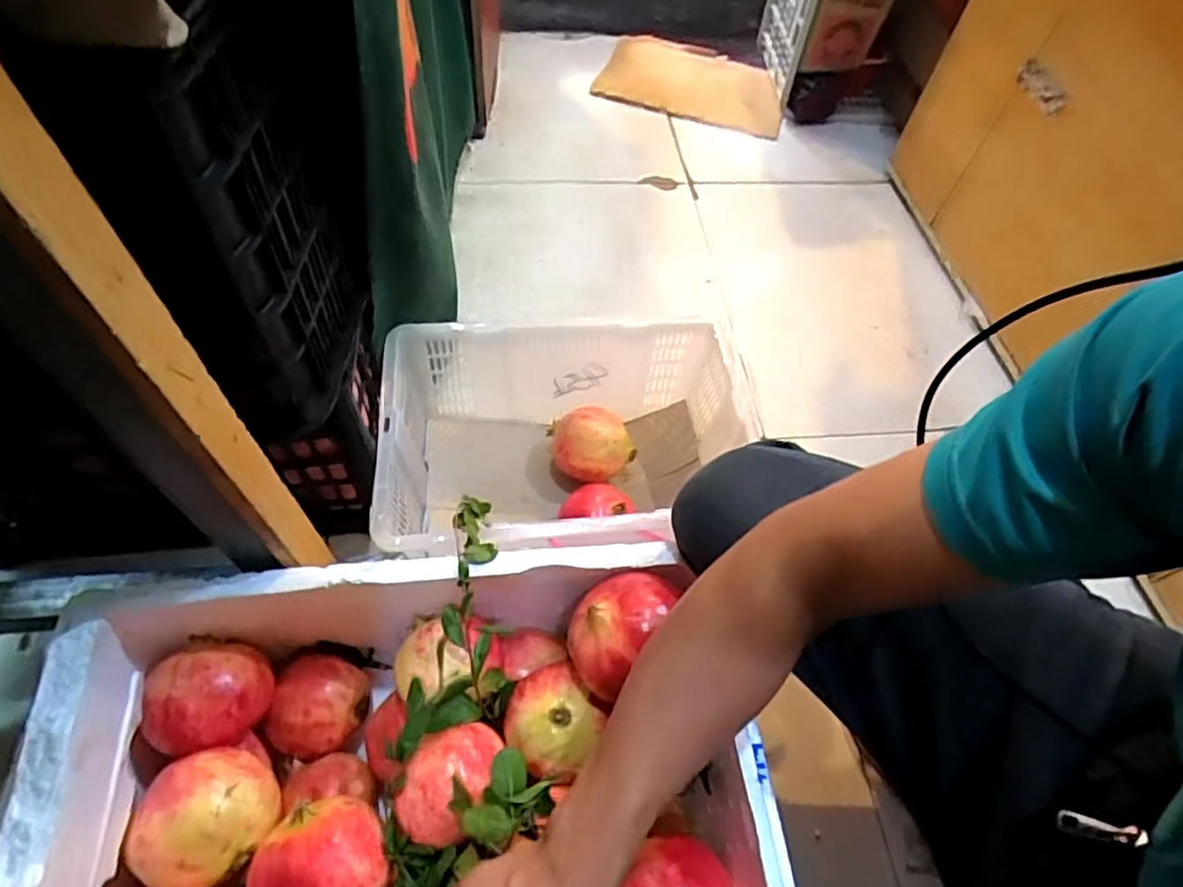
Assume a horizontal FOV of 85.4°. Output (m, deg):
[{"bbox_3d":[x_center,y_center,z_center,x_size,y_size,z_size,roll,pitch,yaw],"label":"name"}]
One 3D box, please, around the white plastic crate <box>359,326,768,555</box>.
[{"bbox_3d":[-0.038,0.039,0.808,0.392,0.261,0.289,0,57,-5],"label":"white plastic crate"}]

